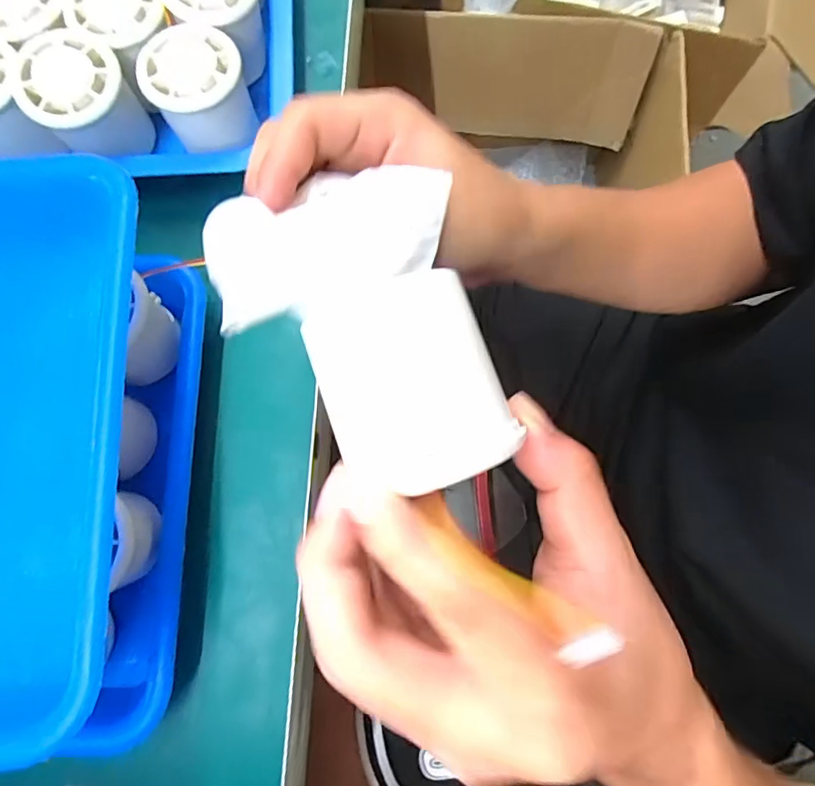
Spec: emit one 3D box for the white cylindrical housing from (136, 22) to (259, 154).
[{"bbox_3d":[-0.123,-0.179,0.307,0.055,0.044,0.055,0,76,1],"label":"white cylindrical housing"}]

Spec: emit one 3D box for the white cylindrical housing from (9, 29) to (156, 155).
[{"bbox_3d":[-0.191,-0.171,0.303,0.055,0.050,0.053,0,76,1],"label":"white cylindrical housing"}]

